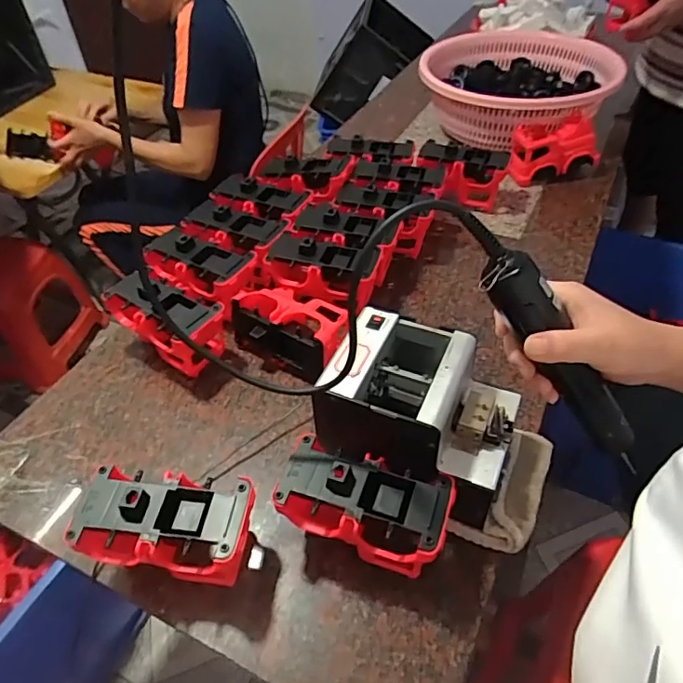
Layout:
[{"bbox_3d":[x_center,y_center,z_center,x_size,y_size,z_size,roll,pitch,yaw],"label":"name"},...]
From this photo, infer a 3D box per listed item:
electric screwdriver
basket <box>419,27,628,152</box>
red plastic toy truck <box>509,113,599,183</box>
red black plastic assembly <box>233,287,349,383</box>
[{"bbox_3d":[0.171,0.020,0.405,0.034,0.213,0.038,-21,34,34],"label":"electric screwdriver"},{"bbox_3d":[0.355,-0.523,1.102,0.364,0.117,0.384,11,47,16],"label":"basket"},{"bbox_3d":[0.388,-0.361,1.001,0.153,0.088,0.090,-15,46,-10],"label":"red plastic toy truck"},{"bbox_3d":[-0.055,-0.018,0.702,0.162,0.069,0.100,25,52,27],"label":"red black plastic assembly"}]

